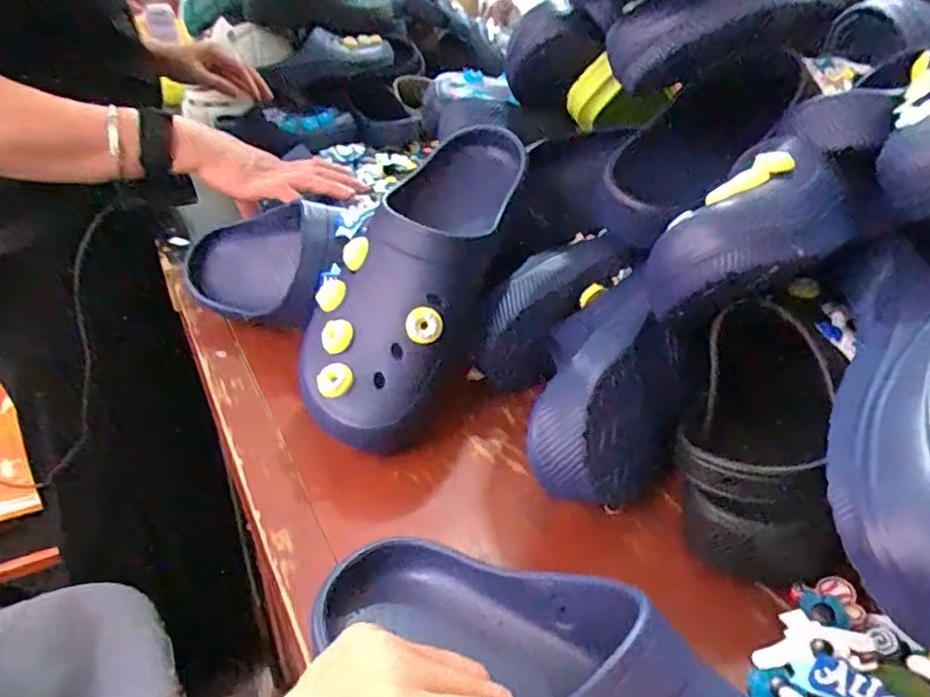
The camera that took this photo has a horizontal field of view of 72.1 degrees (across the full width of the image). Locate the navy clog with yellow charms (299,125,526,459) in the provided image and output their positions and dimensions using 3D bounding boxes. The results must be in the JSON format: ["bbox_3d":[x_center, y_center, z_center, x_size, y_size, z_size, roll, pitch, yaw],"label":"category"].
[{"bbox_3d":[-0.037,-0.062,0.488,0.121,0.113,0.275,12,62,18],"label":"navy clog with yellow charms"}]

